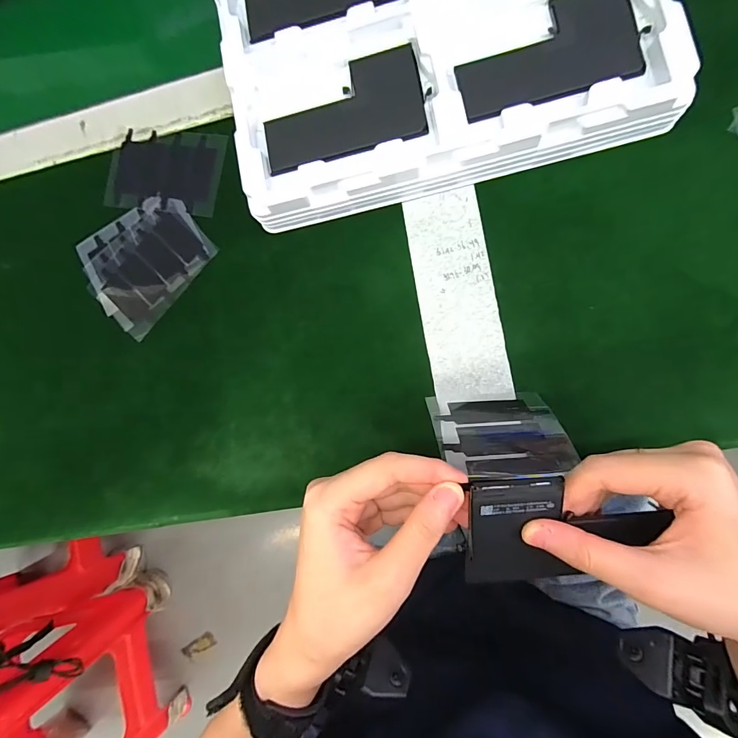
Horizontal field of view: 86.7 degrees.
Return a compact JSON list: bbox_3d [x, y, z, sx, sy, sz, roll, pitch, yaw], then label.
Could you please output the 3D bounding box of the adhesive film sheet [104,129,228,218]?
[{"bbox_3d":[-0.158,-0.153,0.304,0.092,0.004,0.063,8,87,9],"label":"adhesive film sheet"}]

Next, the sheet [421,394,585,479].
[{"bbox_3d":[0.066,0.032,0.200,0.063,0.053,0.005,-3,129,-3],"label":"sheet"}]

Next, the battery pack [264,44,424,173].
[{"bbox_3d":[-0.018,-0.171,0.259,0.107,0.005,0.064,-14,84,8],"label":"battery pack"}]

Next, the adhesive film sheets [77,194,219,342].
[{"bbox_3d":[-0.171,-0.084,0.300,0.095,0.006,0.086,-42,81,4],"label":"adhesive film sheets"}]

